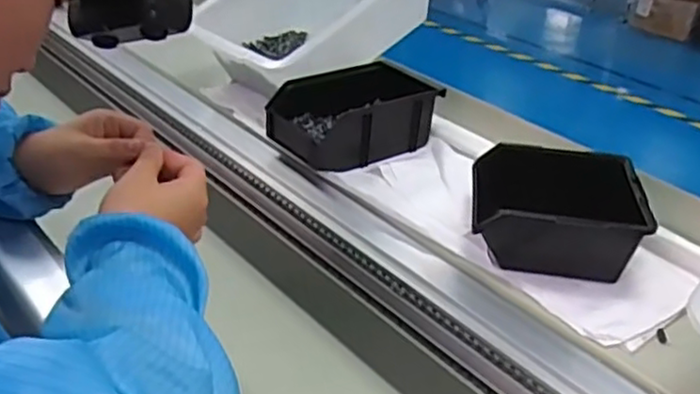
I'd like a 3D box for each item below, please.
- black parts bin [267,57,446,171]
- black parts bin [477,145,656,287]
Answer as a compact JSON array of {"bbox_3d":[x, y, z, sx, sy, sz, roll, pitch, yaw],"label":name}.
[{"bbox_3d":[0.004,-0.084,0.731,0.167,0.065,0.111,-23,41,-38],"label":"black parts bin"},{"bbox_3d":[0.170,0.011,0.589,0.129,0.063,0.125,9,31,7],"label":"black parts bin"}]

